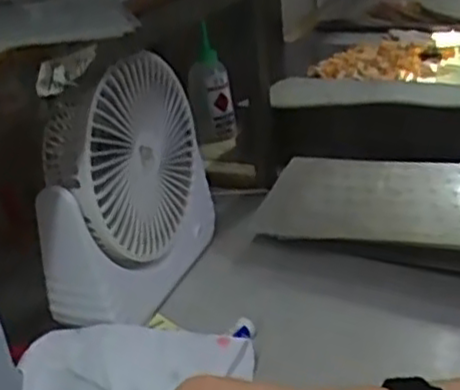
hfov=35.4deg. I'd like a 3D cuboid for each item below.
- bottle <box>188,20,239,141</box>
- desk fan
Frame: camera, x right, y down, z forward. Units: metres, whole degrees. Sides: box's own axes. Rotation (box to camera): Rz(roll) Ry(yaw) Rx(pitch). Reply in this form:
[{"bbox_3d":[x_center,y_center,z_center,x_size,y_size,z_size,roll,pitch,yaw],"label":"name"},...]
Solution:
[{"bbox_3d":[-0.024,-0.138,0.922,0.053,0.139,0.035,-7,24,-1],"label":"bottle"},{"bbox_3d":[-0.083,-0.012,0.588,0.060,0.181,0.189,4,26,22],"label":"desk fan"}]

